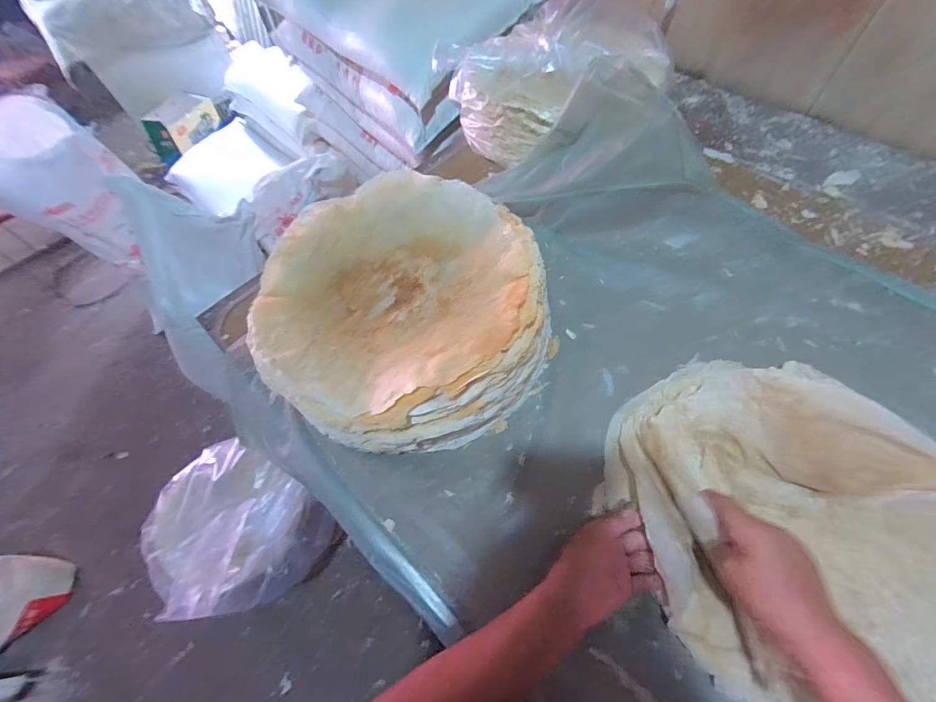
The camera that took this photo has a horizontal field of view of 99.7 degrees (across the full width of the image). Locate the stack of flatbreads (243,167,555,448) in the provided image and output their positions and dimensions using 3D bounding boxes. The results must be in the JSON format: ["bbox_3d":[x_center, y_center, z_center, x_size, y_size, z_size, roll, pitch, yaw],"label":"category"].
[{"bbox_3d":[-0.083,-0.050,0.525,0.332,0.143,0.349,-30,64,-13],"label":"stack of flatbreads"}]

